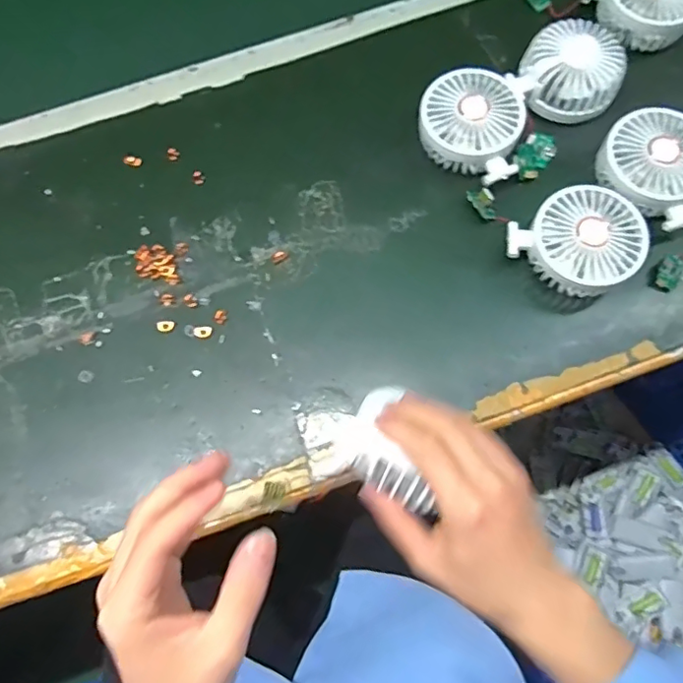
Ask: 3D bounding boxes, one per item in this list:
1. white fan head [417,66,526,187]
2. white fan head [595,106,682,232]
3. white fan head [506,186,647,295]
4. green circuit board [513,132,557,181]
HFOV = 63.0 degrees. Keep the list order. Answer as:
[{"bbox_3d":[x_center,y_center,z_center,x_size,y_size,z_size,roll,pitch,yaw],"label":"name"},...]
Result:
[{"bbox_3d":[0.116,-0.195,0.509,0.090,0.045,0.109,5,74,4],"label":"white fan head"},{"bbox_3d":[0.271,-0.151,0.482,0.091,0.042,0.086,29,76,12],"label":"white fan head"},{"bbox_3d":[0.198,-0.079,0.472,0.092,0.046,0.099,42,79,13],"label":"white fan head"},{"bbox_3d":[0.177,-0.170,0.511,0.030,0.004,0.049,43,78,-11],"label":"green circuit board"}]

